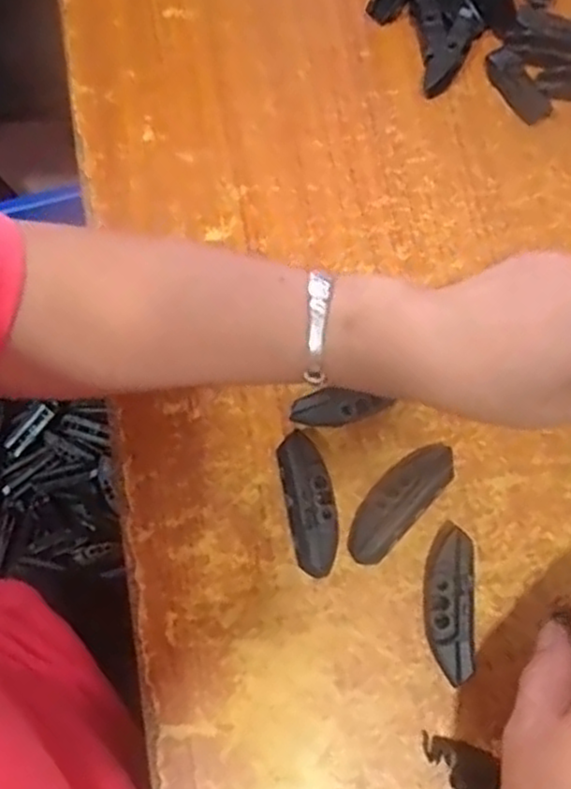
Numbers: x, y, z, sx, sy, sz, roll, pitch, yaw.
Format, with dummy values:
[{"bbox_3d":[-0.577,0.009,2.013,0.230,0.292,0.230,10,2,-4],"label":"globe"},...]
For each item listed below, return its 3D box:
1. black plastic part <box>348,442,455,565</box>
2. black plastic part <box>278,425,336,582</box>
[{"bbox_3d":[0.057,0.053,0.367,0.026,0.021,0.071,43,77,12],"label":"black plastic part"},{"bbox_3d":[0.012,0.055,0.366,0.024,0.023,0.069,-11,73,-4],"label":"black plastic part"}]

